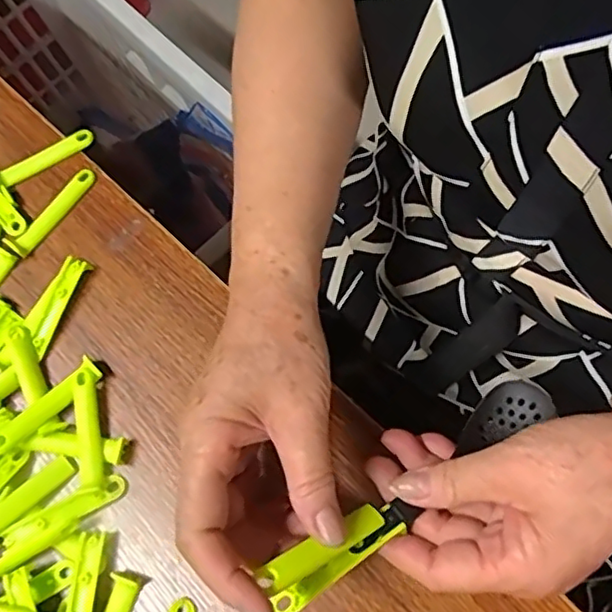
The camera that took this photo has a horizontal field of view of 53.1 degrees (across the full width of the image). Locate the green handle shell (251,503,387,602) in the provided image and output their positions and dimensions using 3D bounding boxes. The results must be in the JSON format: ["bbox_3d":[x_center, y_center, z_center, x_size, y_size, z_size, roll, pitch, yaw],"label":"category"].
[{"bbox_3d":[0.009,0.112,0.287,0.069,0.007,0.013,-17,65,-38],"label":"green handle shell"}]

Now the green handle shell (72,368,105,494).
[{"bbox_3d":[-0.133,0.075,0.375,0.014,0.010,0.072,-14,70,2],"label":"green handle shell"}]

